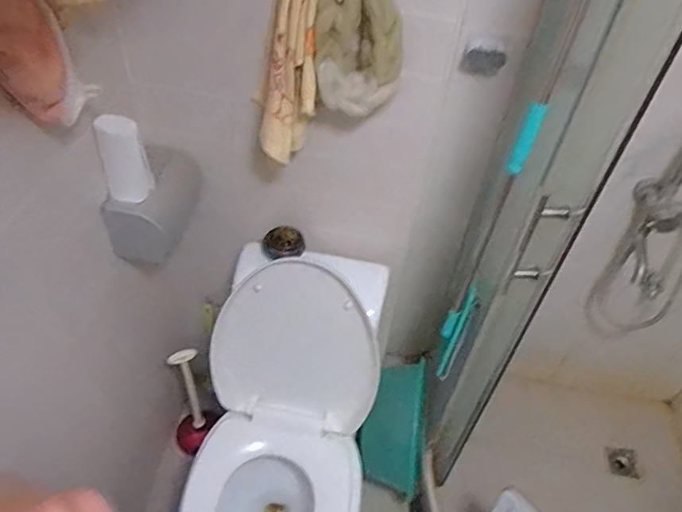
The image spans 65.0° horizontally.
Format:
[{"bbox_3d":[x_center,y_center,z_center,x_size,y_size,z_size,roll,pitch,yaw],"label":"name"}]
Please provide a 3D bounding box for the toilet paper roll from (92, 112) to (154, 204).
[{"bbox_3d":[-0.397,-0.177,0.985,0.077,0.157,0.070,-16,49,-19],"label":"toilet paper roll"}]

